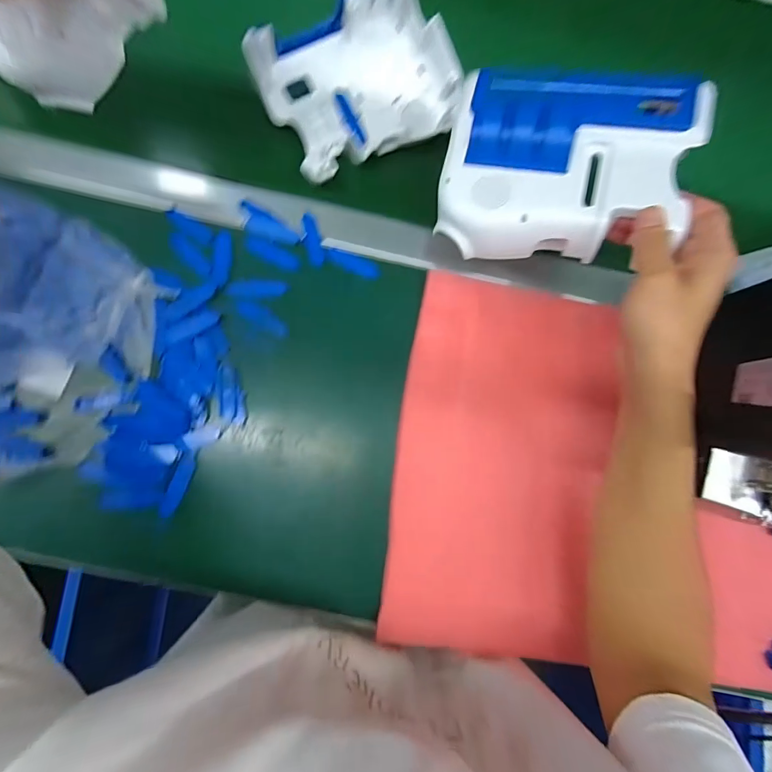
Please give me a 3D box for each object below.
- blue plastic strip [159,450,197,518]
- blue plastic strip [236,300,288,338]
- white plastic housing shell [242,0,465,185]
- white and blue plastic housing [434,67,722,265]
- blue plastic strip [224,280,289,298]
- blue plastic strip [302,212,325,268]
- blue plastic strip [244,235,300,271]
[{"bbox_3d":[-0.188,0.089,0.357,0.015,0.004,0.059,20,82,-2],"label":"blue plastic strip"},{"bbox_3d":[-0.119,-0.067,0.380,0.055,0.004,0.018,33,82,-1],"label":"blue plastic strip"},{"bbox_3d":[-0.021,-0.301,0.386,0.190,0.065,0.134,-29,87,-7],"label":"white plastic housing shell"},{"bbox_3d":[0.134,-0.165,0.295,0.175,0.048,0.143,13,91,11],"label":"white and blue plastic housing"},{"bbox_3d":[-0.126,-0.096,0.385,0.057,0.004,0.018,-4,84,-5],"label":"blue plastic strip"},{"bbox_3d":[-0.073,-0.146,0.393,0.016,0.006,0.058,-14,85,-6],"label":"blue plastic strip"},{"bbox_3d":[-0.112,-0.132,0.388,0.060,0.004,0.018,28,82,-1],"label":"blue plastic strip"}]

